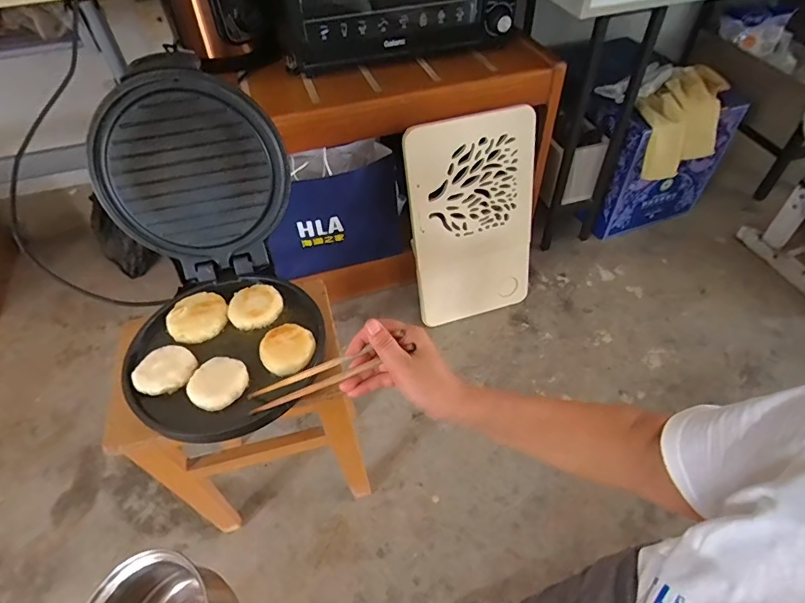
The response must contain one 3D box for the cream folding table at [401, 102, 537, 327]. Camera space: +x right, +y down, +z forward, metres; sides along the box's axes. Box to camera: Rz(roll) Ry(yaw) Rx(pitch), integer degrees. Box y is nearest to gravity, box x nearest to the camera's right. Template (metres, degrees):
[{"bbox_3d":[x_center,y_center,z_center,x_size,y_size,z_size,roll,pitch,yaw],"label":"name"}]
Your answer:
[{"bbox_3d":[0.174,-0.181,1.079,0.316,0.507,0.042,-15,36,-7],"label":"cream folding table"}]

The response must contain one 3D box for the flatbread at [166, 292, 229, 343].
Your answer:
[{"bbox_3d":[-0.282,0.021,0.627,0.079,0.014,0.079,-16,50,-11],"label":"flatbread"}]

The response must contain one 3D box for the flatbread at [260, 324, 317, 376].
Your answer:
[{"bbox_3d":[-0.147,0.060,0.589,0.068,0.016,0.071,2,49,5],"label":"flatbread"}]

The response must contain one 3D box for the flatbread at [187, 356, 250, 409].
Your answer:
[{"bbox_3d":[-0.223,0.097,0.554,0.066,0.011,0.068,-2,49,2],"label":"flatbread"}]

